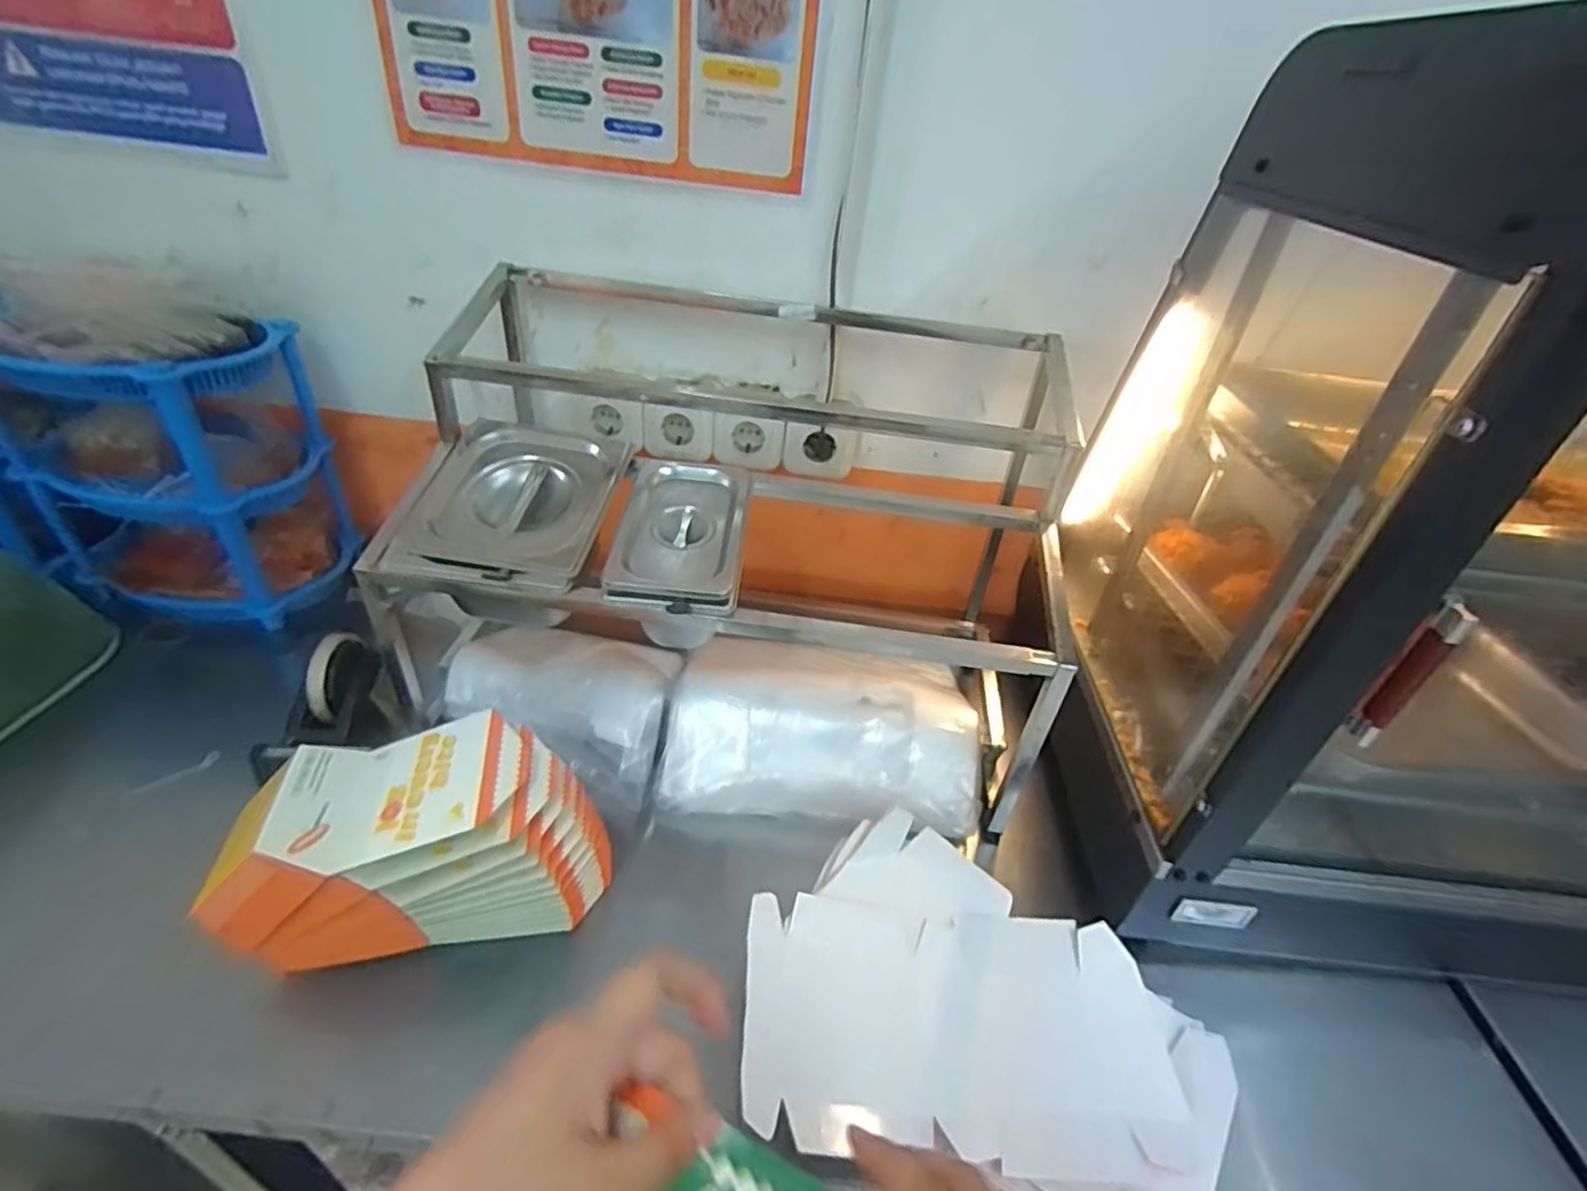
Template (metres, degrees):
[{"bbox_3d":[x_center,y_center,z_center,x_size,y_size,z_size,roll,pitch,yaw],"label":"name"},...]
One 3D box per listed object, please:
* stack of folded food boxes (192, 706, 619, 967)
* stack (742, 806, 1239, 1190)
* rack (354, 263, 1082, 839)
[{"bbox_3d":[-0.287,0.193,0.553,0.256,0.167,0.104,-5,38,-16],"label":"stack of folded food boxes"},{"bbox_3d":[0.139,0.315,0.530,0.336,0.035,0.249,18,37,15],"label":"stack"},{"bbox_3d":[-0.068,-0.061,0.724,0.624,0.340,0.385,7,36,0],"label":"rack"}]

